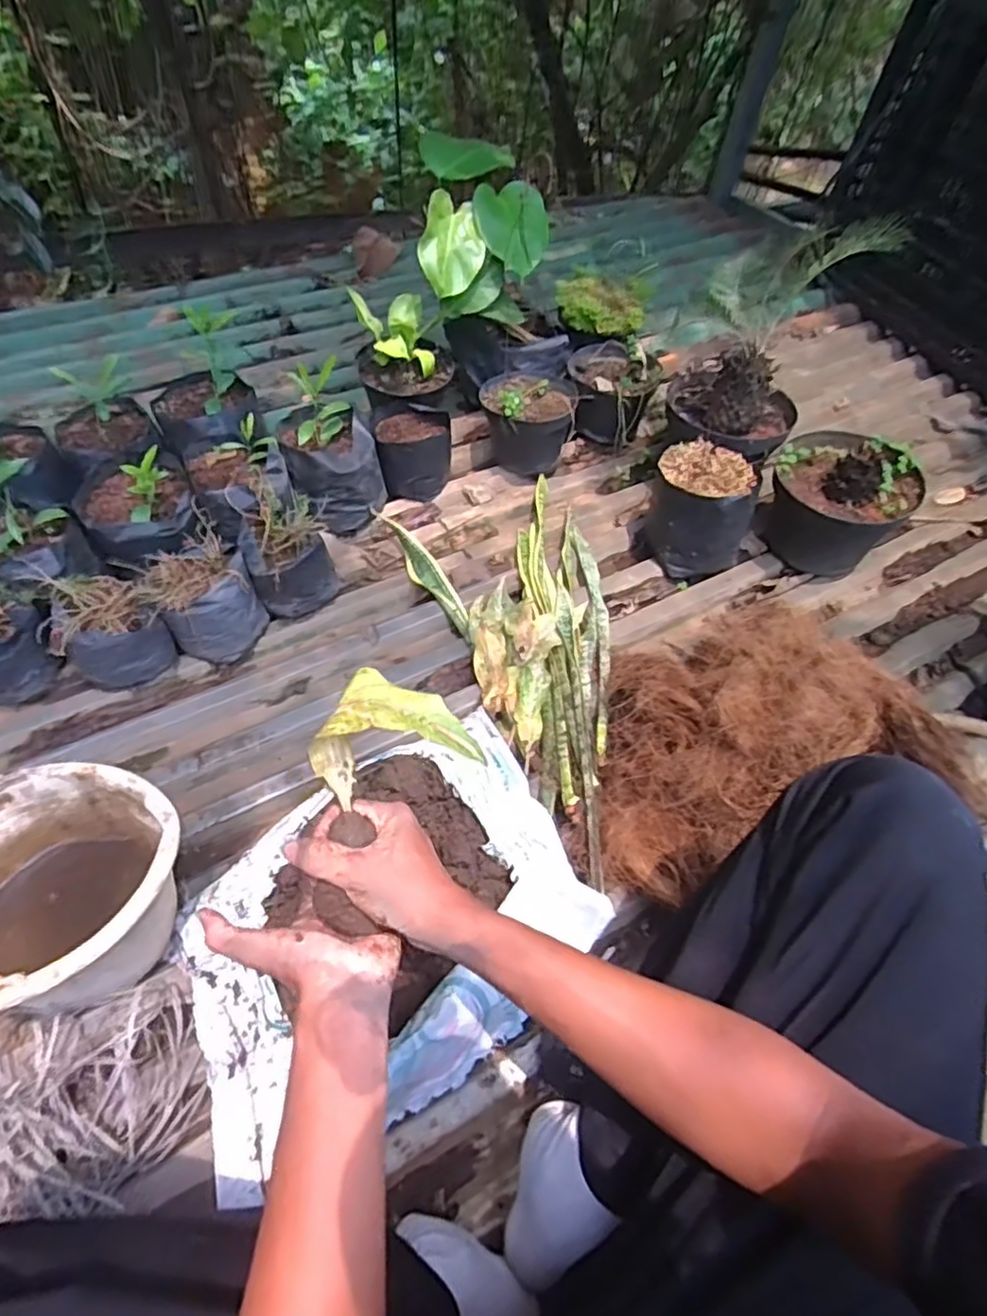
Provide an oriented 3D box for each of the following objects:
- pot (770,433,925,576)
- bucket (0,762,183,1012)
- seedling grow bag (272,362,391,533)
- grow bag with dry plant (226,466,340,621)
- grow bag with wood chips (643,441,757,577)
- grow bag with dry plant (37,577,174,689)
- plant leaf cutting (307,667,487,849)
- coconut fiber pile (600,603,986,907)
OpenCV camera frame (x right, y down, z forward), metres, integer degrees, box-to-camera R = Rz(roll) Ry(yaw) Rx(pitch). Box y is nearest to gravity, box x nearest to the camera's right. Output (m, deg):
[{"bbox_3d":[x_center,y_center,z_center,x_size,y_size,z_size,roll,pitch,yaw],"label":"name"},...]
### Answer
[{"bbox_3d":[0.563,-0.258,1.092,0.213,0.187,0.171,34,58,15],"label":"pot"},{"bbox_3d":[-0.437,0.245,0.661,0.246,0.183,0.224,3,56,-5],"label":"bucket"},{"bbox_3d":[-0.262,-0.331,1.059,0.151,0.209,0.166,-13,58,-15],"label":"seedling grow bag"},{"bbox_3d":[-0.311,-0.166,0.986,0.120,0.137,0.166,-16,59,-17],"label":"grow bag with dry plant"},{"bbox_3d":[0.326,-0.227,1.052,0.166,0.162,0.134,25,56,10],"label":"grow bag with wood chips"},{"bbox_3d":[-0.530,-0.041,0.891,0.123,0.127,0.138,-37,67,-27],"label":"grow bag with dry plant"},{"bbox_3d":[-0.072,0.053,0.441,0.098,0.084,0.082,-20,59,-17],"label":"plant leaf cutting"},{"bbox_3d":[0.300,0.070,0.791,0.413,0.192,0.350,-12,58,-15],"label":"coconut fiber pile"}]

